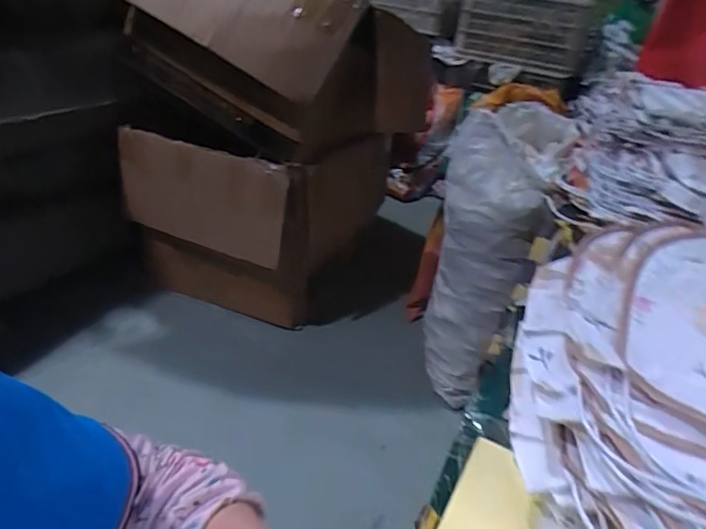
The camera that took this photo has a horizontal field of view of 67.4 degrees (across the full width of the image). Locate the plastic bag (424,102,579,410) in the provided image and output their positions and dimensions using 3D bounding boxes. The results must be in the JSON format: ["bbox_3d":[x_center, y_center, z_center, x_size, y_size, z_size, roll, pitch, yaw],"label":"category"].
[{"bbox_3d":[0.350,-0.024,1.402,0.259,0.716,0.419,14,32,15],"label":"plastic bag"}]

